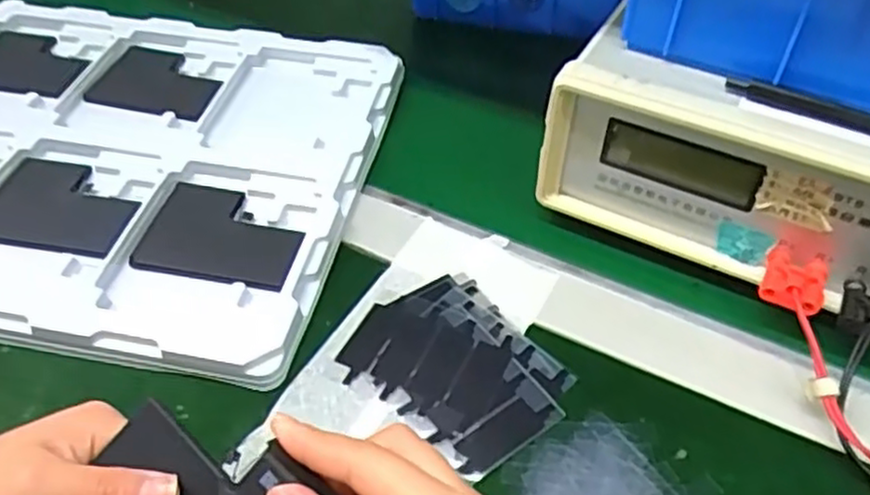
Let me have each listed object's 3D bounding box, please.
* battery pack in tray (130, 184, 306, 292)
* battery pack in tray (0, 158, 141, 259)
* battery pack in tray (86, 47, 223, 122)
[{"bbox_3d":[-0.122,-0.007,0.424,0.091,0.004,0.069,9,43,7],"label":"battery pack in tray"},{"bbox_3d":[-0.223,-0.025,0.434,0.088,0.013,0.069,7,47,5],"label":"battery pack in tray"},{"bbox_3d":[-0.195,-0.116,0.517,0.088,0.009,0.067,11,48,8],"label":"battery pack in tray"}]

